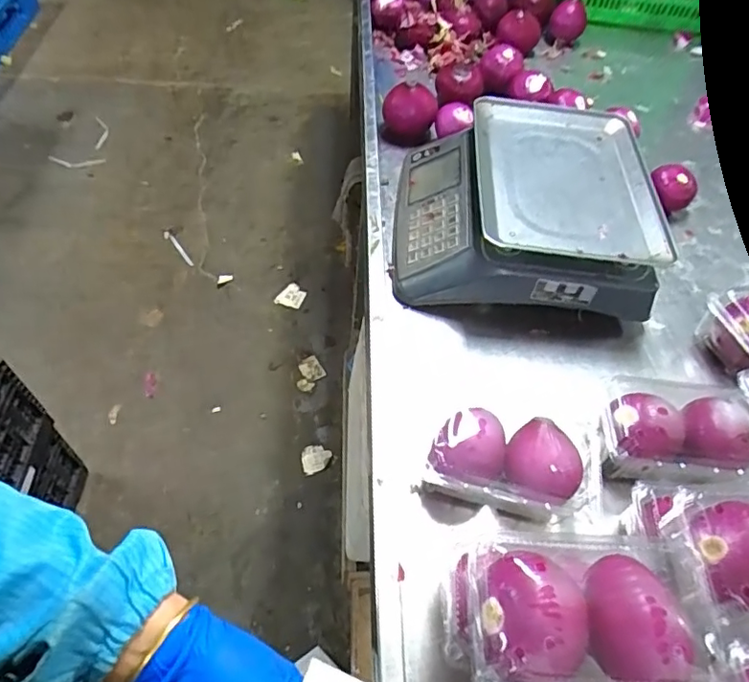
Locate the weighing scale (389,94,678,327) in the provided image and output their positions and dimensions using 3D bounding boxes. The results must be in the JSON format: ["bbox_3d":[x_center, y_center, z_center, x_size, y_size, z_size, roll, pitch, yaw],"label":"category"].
[{"bbox_3d":[0.207,-0.193,0.784,0.326,0.124,0.326,5,53,-1],"label":"weighing scale"}]

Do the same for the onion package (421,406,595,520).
[{"bbox_3d":[0.132,0.121,0.556,0.160,0.064,0.090,8,53,2],"label":"onion package"}]

